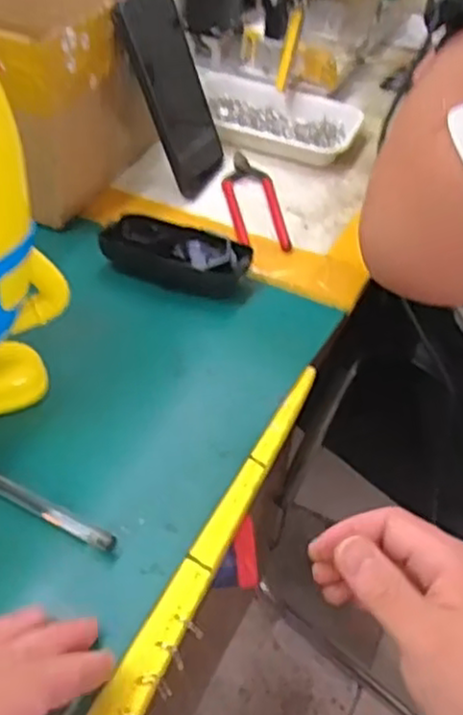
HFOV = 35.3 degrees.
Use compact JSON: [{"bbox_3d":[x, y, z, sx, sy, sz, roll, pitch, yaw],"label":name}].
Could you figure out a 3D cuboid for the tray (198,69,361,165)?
[{"bbox_3d":[0.038,-0.238,0.723,0.170,0.023,0.119,15,45,9],"label":"tray"}]

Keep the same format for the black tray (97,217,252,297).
[{"bbox_3d":[-0.041,-0.077,0.548,0.107,0.026,0.048,20,46,14],"label":"black tray"}]

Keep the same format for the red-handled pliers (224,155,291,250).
[{"bbox_3d":[0.018,-0.139,0.633,0.044,0.007,0.142,-2,45,-8],"label":"red-handled pliers"}]

